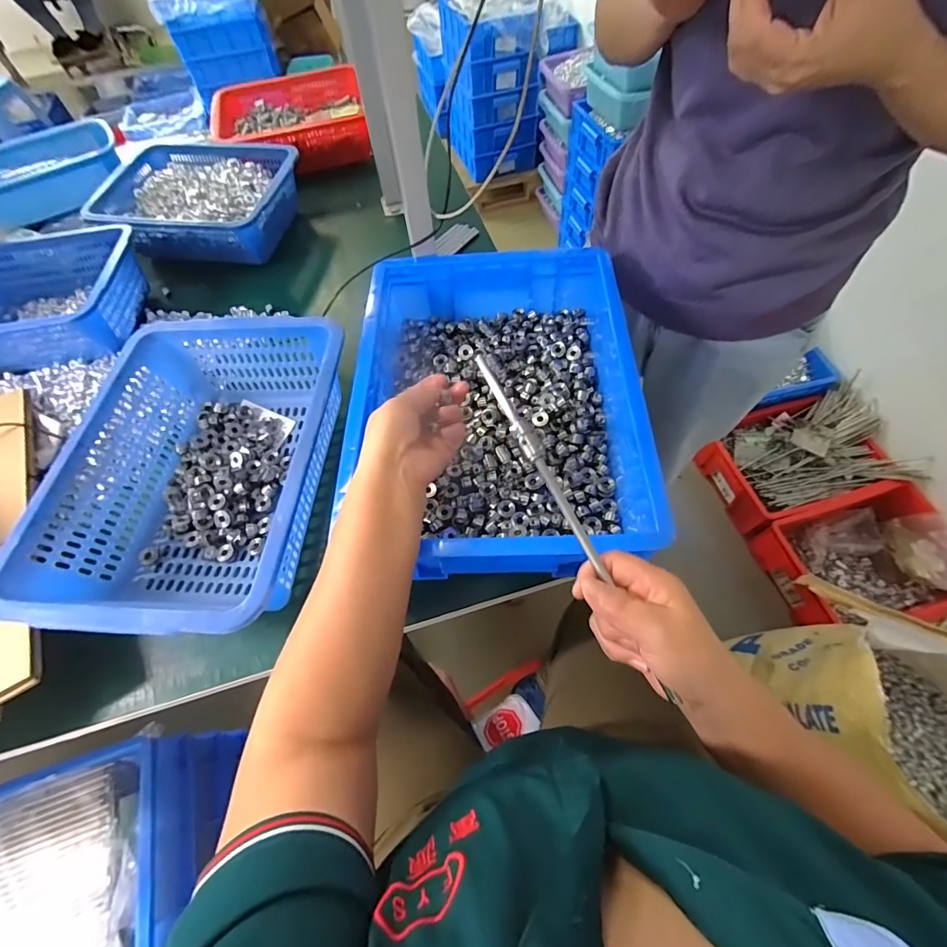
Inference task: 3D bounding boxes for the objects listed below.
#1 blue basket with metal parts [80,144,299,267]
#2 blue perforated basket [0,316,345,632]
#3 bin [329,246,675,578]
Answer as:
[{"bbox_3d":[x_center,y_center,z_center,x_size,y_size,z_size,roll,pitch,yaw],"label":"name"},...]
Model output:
[{"bbox_3d":[-0.477,-0.484,0.775,0.310,0.083,0.232,6,62,7],"label":"blue basket with metal parts"},{"bbox_3d":[-0.291,-0.006,0.490,0.264,0.121,0.354,2,62,5],"label":"blue perforated basket"},{"bbox_3d":[0.023,-0.095,0.512,0.302,0.099,0.401,-1,62,3],"label":"bin"}]

